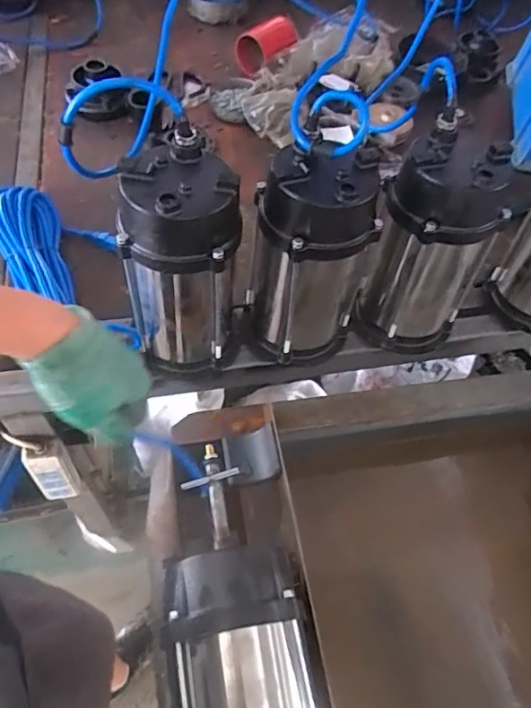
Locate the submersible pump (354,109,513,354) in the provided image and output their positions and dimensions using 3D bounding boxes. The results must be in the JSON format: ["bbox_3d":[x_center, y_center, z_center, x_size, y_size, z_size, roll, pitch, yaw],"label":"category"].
[{"bbox_3d":[0.194,-0.118,0.641,0.135,0.252,0.118,28,60,12],"label":"submersible pump"}]

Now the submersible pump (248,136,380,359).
[{"bbox_3d":[0.054,-0.110,0.613,0.131,0.242,0.119,11,58,2],"label":"submersible pump"}]

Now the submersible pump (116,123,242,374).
[{"bbox_3d":[-0.095,-0.090,0.599,0.123,0.257,0.111,-2,58,-6],"label":"submersible pump"}]

